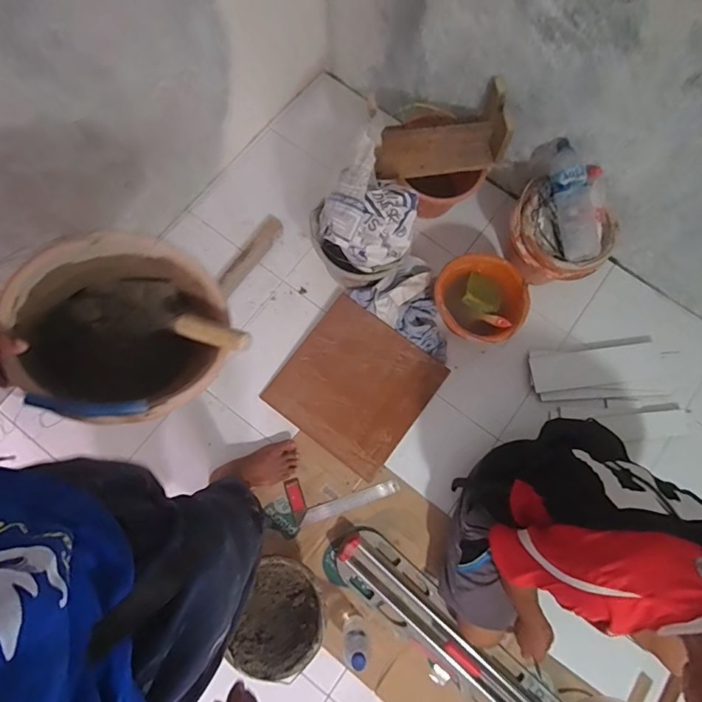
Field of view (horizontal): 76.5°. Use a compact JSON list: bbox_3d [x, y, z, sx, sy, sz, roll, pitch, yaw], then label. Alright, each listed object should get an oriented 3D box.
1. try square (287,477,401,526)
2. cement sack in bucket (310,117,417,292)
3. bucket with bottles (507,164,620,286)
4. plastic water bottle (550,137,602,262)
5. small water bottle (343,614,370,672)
[{"bbox_3d":[-0.025,0.384,1.250,0.296,0.010,0.123,-17,78,-5],"label":"try square"},{"bbox_3d":[0.041,-0.346,1.210,0.292,0.362,0.271,-40,79,-7],"label":"cement sack in bucket"},{"bbox_3d":[0.590,-0.329,1.284,0.276,0.300,0.254,0,77,2],"label":"bucket with bottles"},{"bbox_3d":[0.590,-0.405,1.188,0.084,0.104,0.327,-7,77,1],"label":"plastic water bottle"},{"bbox_3d":[0.013,0.703,1.057,0.063,0.223,0.063,0,77,-1],"label":"small water bottle"}]

